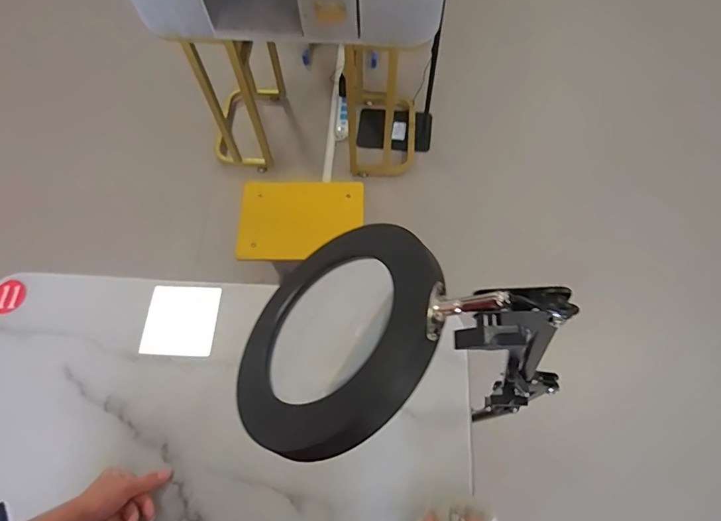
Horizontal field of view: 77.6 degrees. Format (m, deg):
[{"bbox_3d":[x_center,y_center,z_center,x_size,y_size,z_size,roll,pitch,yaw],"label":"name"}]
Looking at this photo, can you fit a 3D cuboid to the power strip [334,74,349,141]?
[{"bbox_3d":[-0.081,-0.632,1.855,0.057,0.043,0.300,-3,67,1],"label":"power strip"}]

